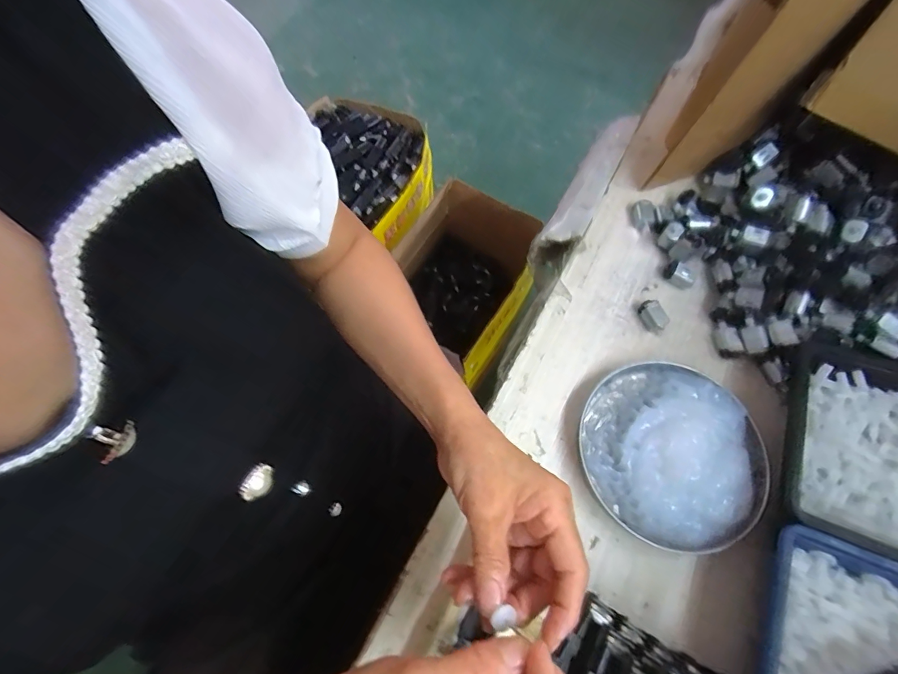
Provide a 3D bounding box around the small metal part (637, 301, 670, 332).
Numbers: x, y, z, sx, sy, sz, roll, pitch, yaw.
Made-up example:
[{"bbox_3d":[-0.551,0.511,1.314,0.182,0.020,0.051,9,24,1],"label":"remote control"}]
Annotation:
[{"bbox_3d":[0.189,-0.019,0.403,0.018,0.014,0.027,-23,69,-10],"label":"small metal part"}]

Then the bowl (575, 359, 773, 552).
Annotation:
[{"bbox_3d":[0.179,0.089,0.348,0.136,0.032,0.140,0,67,0],"label":"bowl"}]

